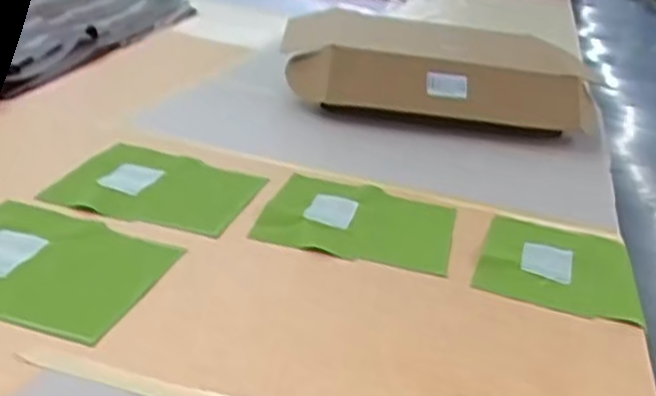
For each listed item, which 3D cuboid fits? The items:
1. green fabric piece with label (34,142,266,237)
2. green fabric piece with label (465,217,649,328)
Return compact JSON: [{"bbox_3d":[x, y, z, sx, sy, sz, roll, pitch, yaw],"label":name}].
[{"bbox_3d":[-0.147,-0.011,0.673,0.160,0.010,0.145,13,25,12],"label":"green fabric piece with label"},{"bbox_3d":[0.197,0.058,0.637,0.128,0.012,0.141,16,29,13],"label":"green fabric piece with label"}]

